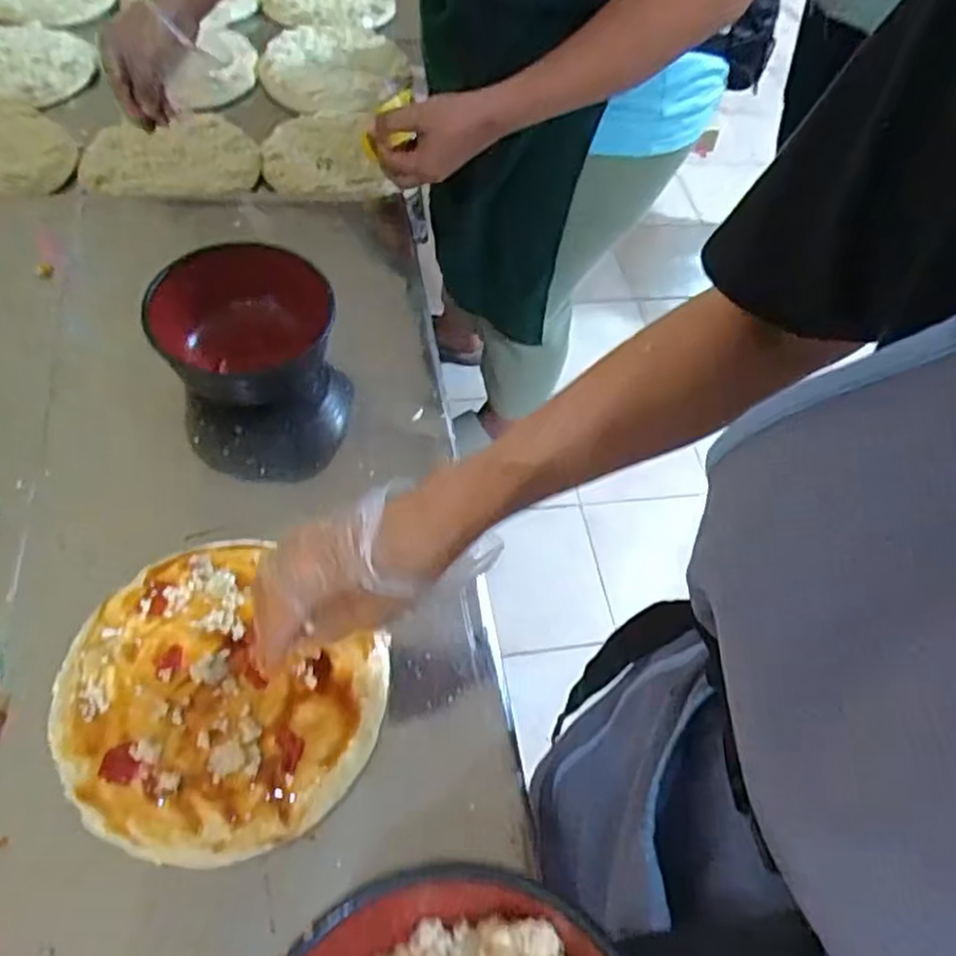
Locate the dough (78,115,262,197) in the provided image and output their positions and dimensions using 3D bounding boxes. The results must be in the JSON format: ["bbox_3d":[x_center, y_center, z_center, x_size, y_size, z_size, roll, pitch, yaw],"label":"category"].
[{"bbox_3d":[-0.368,-0.380,0.846,0.203,0.031,0.154,-9,56,-9],"label":"dough"}]

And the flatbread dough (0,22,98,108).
[{"bbox_3d":[-0.633,-0.563,0.960,0.205,0.029,0.201,1,55,-2],"label":"flatbread dough"}]

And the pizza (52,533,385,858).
[{"bbox_3d":[-0.165,0.134,0.443,0.192,0.021,0.176,1,55,-2],"label":"pizza"}]

